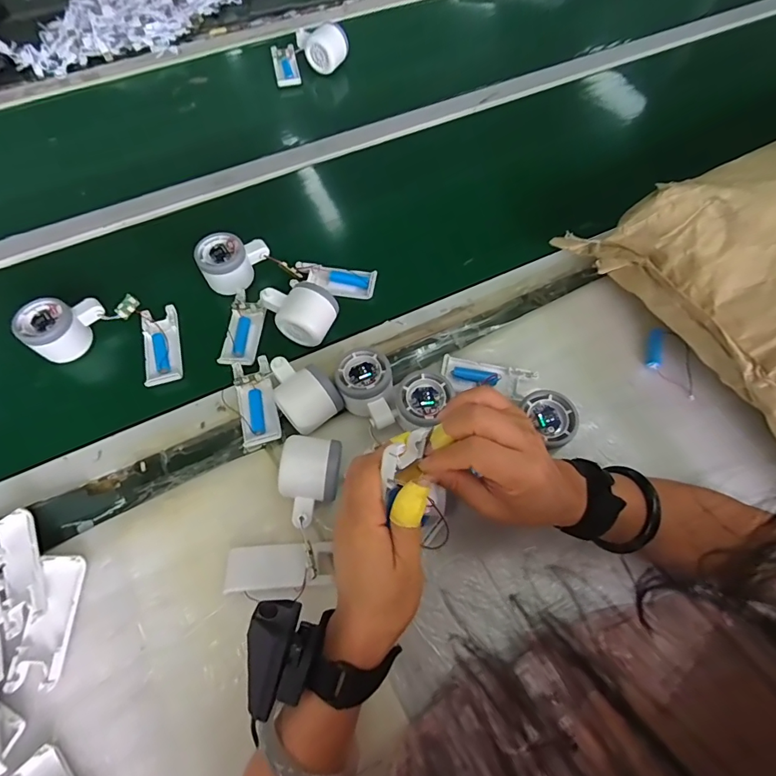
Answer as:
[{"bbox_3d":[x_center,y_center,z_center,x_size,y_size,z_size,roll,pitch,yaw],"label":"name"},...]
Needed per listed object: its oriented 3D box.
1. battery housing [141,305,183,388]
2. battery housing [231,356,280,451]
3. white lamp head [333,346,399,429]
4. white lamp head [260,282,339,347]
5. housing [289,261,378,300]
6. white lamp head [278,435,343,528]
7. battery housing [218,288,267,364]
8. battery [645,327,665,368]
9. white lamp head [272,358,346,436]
[{"bbox_3d":[-0.268,-0.051,0.519,0.038,0.010,0.103,-14,66,-8],"label":"battery housing"},{"bbox_3d":[-0.144,0.013,0.483,0.039,0.016,0.104,-14,66,-8],"label":"battery housing"},{"bbox_3d":[-0.023,0.005,0.468,0.057,0.050,0.083,-10,66,-7],"label":"white lamp head"},{"bbox_3d":[-0.102,-0.085,0.505,0.082,0.057,0.050,9,65,3],"label":"white lamp head"},{"bbox_3d":[-0.070,-0.139,0.563,0.108,0.025,0.033,12,65,4],"label":"housing"},{"bbox_3d":[-0.073,0.091,0.421,0.055,0.051,0.078,1,65,-1],"label":"white lamp head"},{"bbox_3d":[-0.172,-0.073,0.529,0.040,0.011,0.102,5,65,1],"label":"battery housing"},{"bbox_3d":[0.313,-0.046,0.514,0.015,0.012,0.045,7,91,1],"label":"battery"},{"bbox_3d":[-0.090,0.004,0.466,0.057,0.050,0.082,-32,70,-15],"label":"white lamp head"}]

